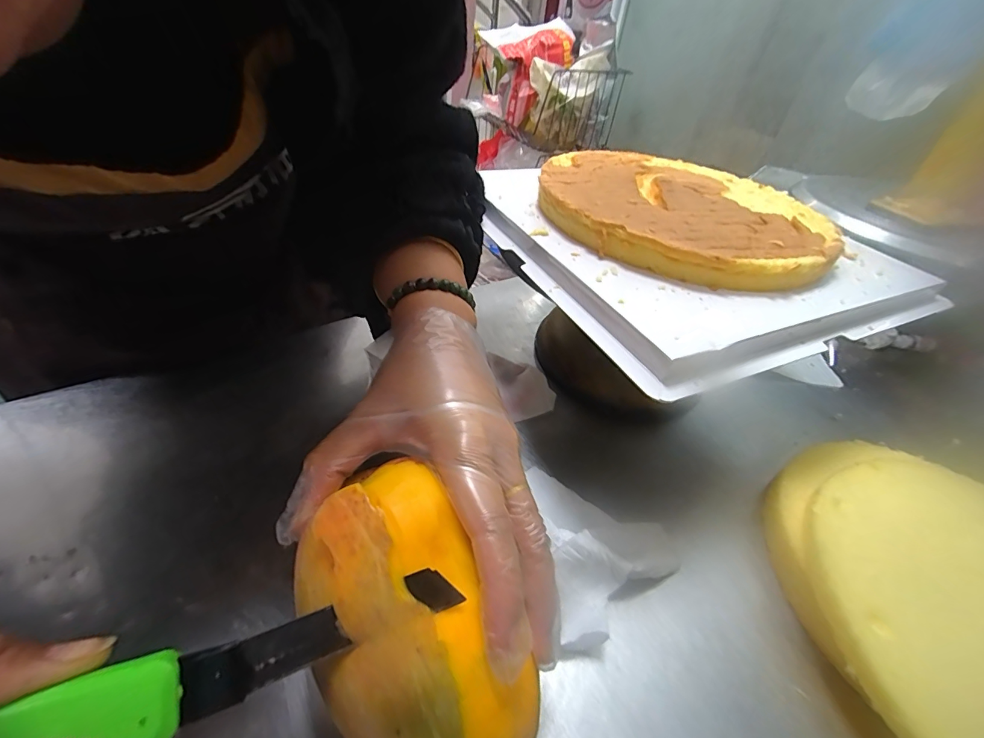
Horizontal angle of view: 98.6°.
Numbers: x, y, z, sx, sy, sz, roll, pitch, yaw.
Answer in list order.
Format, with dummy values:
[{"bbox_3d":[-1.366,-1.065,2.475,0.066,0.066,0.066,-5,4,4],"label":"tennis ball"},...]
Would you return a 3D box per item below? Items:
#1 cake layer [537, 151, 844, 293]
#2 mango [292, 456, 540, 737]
[{"bbox_3d":[0.156,-0.135,0.361,0.224,0.030,0.226,15,42,8],"label":"cake layer"},{"bbox_3d":[-0.036,0.117,0.192,0.077,0.067,0.146,-27,77,-27],"label":"mango"}]

